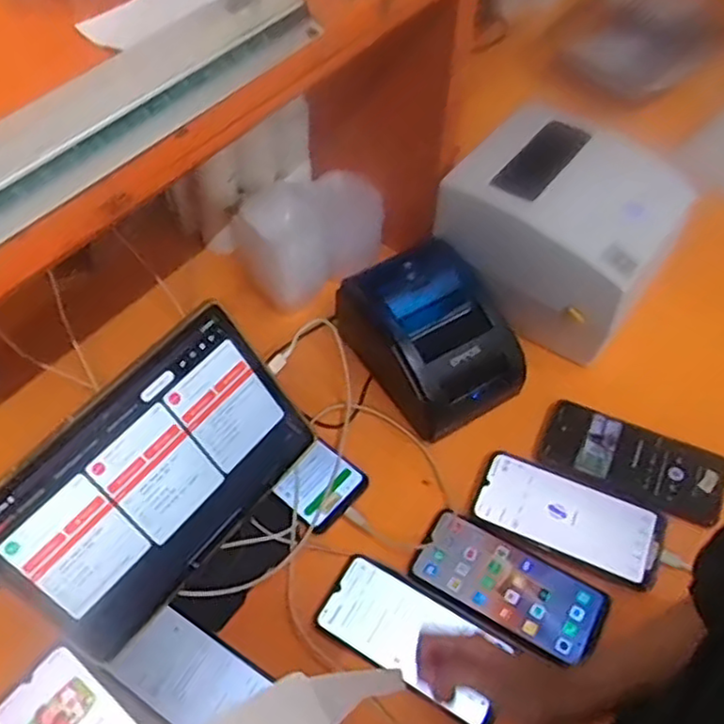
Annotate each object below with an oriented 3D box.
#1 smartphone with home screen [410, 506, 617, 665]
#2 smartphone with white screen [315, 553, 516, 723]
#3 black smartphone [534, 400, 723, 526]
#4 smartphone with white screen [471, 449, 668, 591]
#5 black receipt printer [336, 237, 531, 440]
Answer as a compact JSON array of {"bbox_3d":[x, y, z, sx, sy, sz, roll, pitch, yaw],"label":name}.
[{"bbox_3d":[0.130,0.196,0.610,0.164,0.014,0.075,25,60,18],"label":"smartphone with home screen"},{"bbox_3d":[0.044,0.233,0.592,0.161,0.010,0.075,29,61,19],"label":"smartphone with white screen"},{"bbox_3d":[0.265,0.095,0.679,0.174,0.012,0.078,20,58,15],"label":"black smartphone"},{"bbox_3d":[0.194,0.143,0.649,0.172,0.010,0.083,22,59,16],"label":"smartphone with white screen"},{"bbox_3d":[0.070,-0.028,0.710,0.148,0.099,0.168,-24,58,-14],"label":"black receipt printer"}]

